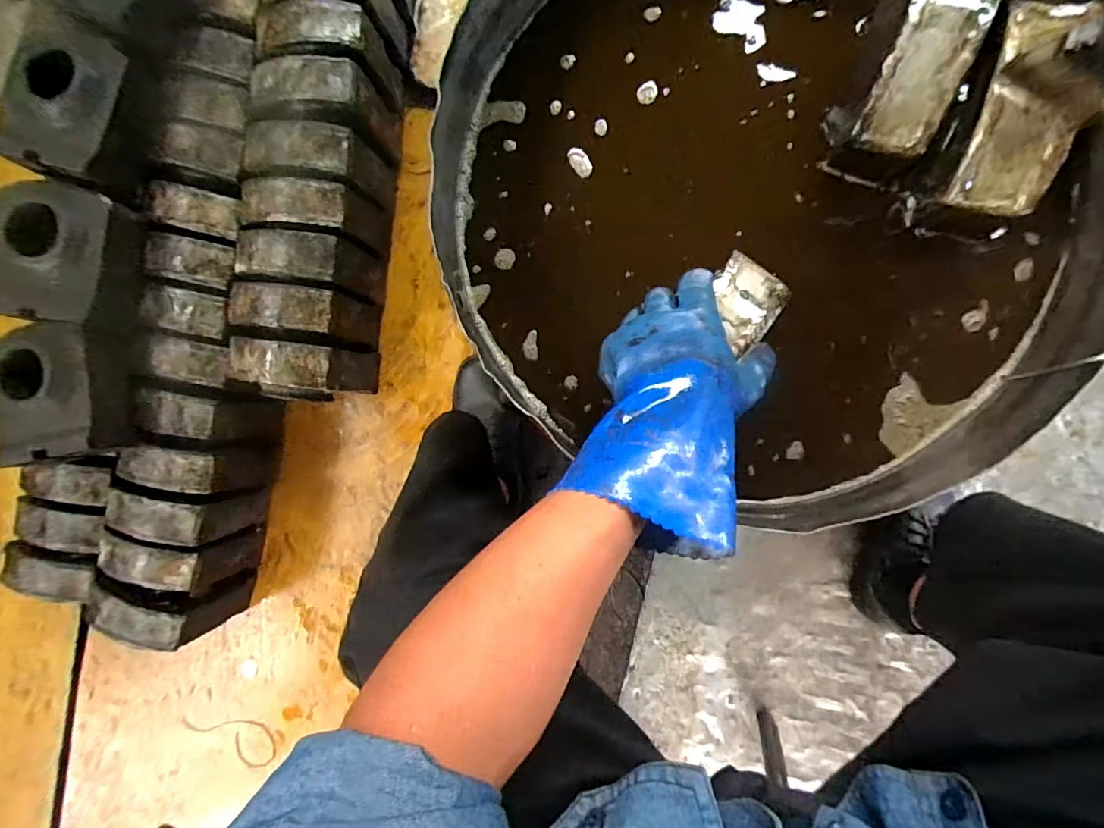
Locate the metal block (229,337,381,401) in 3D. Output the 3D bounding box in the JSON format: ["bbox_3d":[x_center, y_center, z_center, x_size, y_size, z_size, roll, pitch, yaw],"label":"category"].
[{"bbox_3d":[-0.382,-0.066,0.812,0.150,0.194,0.081,4,92,7],"label":"metal block"}]

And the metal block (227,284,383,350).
[{"bbox_3d":[-0.384,-0.150,0.801,0.150,0.169,0.072,4,92,7],"label":"metal block"}]

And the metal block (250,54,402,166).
[{"bbox_3d":[-0.343,-0.462,0.775,0.159,0.152,0.080,9,92,7],"label":"metal block"}]

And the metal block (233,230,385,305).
[{"bbox_3d":[-0.367,-0.225,0.794,0.171,0.165,0.073,6,92,7],"label":"metal block"}]

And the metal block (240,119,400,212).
[{"bbox_3d":[-0.351,-0.370,0.775,0.164,0.150,0.084,6,92,7],"label":"metal block"}]

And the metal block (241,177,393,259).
[{"bbox_3d":[-0.350,-0.295,0.777,0.178,0.142,0.072,5,92,7],"label":"metal block"}]

